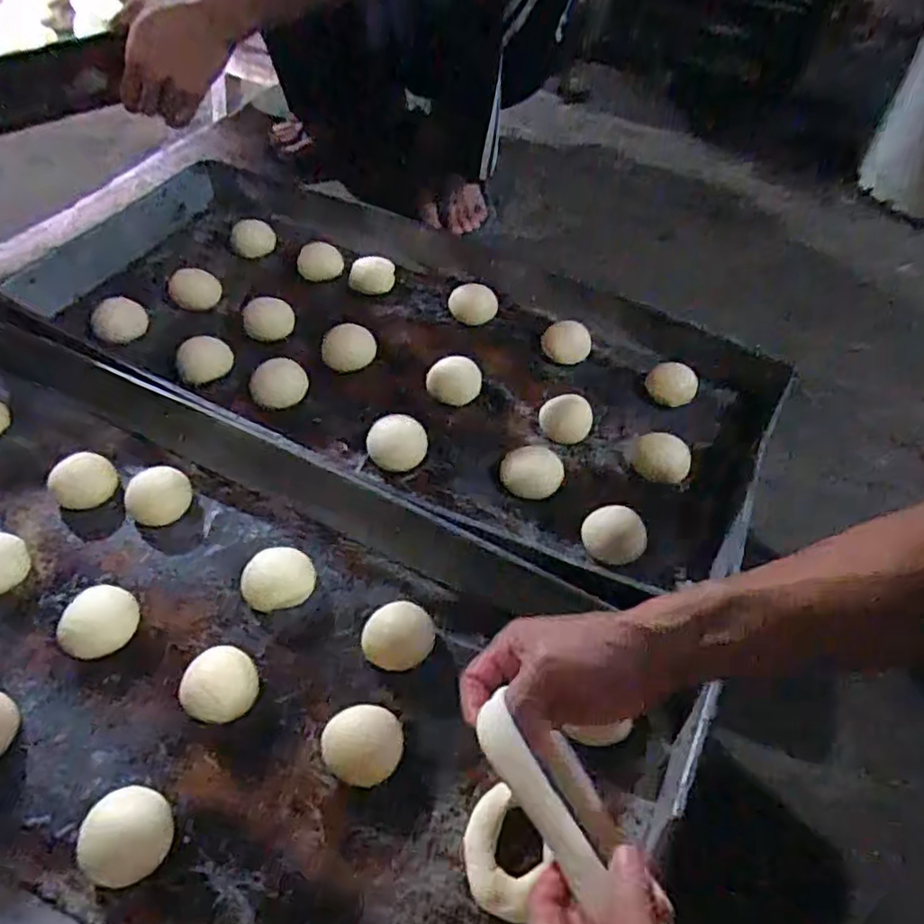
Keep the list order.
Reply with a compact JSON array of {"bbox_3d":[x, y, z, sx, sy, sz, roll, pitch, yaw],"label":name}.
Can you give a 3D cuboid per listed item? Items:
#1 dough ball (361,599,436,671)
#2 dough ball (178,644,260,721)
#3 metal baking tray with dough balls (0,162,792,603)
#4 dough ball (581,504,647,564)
[{"bbox_3d":[-0.052,0.145,0.556,0.056,0.039,0.052,7,52,4],"label":"dough ball"},{"bbox_3d":[-0.186,0.172,0.519,0.055,0.029,0.051,3,53,-4],"label":"dough ball"},{"bbox_3d":[-0.089,-0.140,0.788,0.824,0.079,0.425,24,51,16],"label":"metal baking tray with dough balls"},{"bbox_3d":[0.142,0.067,0.633,0.056,0.038,0.048,20,54,13],"label":"dough ball"}]

